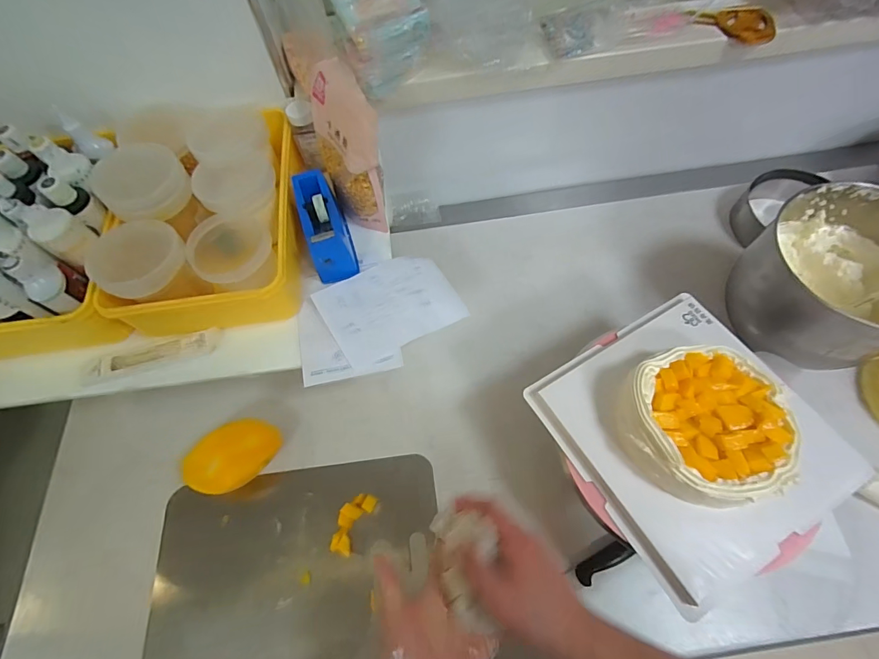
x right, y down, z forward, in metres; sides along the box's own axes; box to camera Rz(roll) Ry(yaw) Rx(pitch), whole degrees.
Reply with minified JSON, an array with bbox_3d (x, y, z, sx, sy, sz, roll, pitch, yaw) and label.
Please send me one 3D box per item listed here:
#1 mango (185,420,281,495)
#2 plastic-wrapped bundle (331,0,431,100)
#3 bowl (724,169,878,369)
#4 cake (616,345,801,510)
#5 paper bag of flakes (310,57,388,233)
[{"bbox_3d":[-0.300,0.186,0.620,0.135,0.063,0.087,-32,66,-12],"label":"mango"},{"bbox_3d":[-0.074,-0.386,0.575,0.110,0.103,0.113,-15,64,-4],"label":"plastic-wrapped bundle"},{"bbox_3d":[0.543,-0.065,0.599,0.246,0.161,0.226,-15,64,-4],"label":"bowl"},{"bbox_3d":[0.290,0.105,0.465,0.164,0.059,0.161,-1,63,3],"label":"cake"},{"bbox_3d":[-0.122,-0.238,0.567,0.064,0.193,0.136,-24,65,-8],"label":"paper bag of flakes"}]

